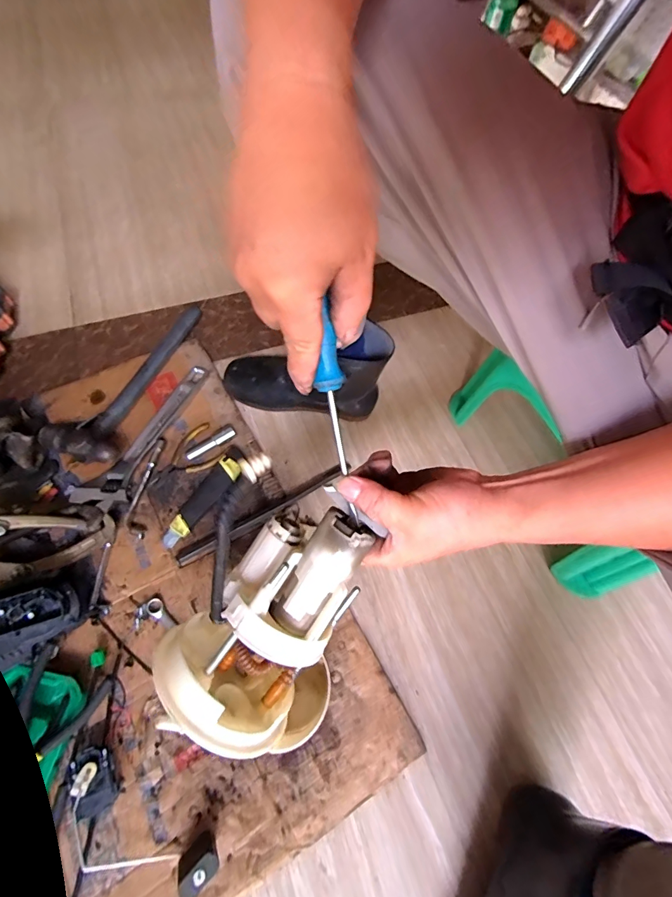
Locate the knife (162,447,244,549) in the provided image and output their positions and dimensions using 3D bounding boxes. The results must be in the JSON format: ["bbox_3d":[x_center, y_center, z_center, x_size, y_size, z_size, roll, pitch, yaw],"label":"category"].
[{"bbox_3d":[-0.182,0.066,0.579,0.043,0.019,0.164,28,64,12],"label":"knife"}]

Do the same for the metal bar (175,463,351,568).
[{"bbox_3d":[-0.094,0.089,0.582,0.273,0.012,0.020,-28,66,-16],"label":"metal bar"}]

